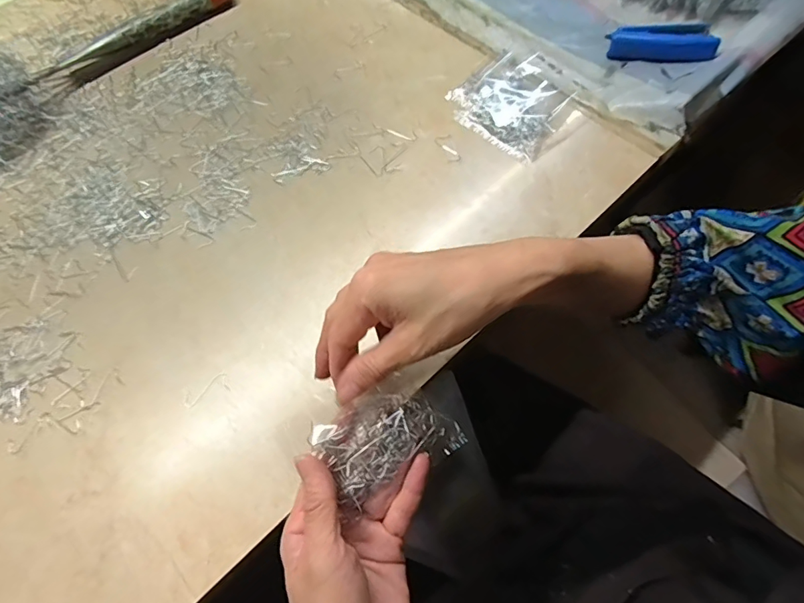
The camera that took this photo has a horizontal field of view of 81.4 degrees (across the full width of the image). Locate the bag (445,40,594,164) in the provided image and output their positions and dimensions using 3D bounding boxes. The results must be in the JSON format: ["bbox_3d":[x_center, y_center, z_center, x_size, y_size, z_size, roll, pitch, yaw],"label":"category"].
[{"bbox_3d":[0.121,-0.211,0.471,0.128,0.019,0.115,-43,70,-15],"label":"bag"}]

